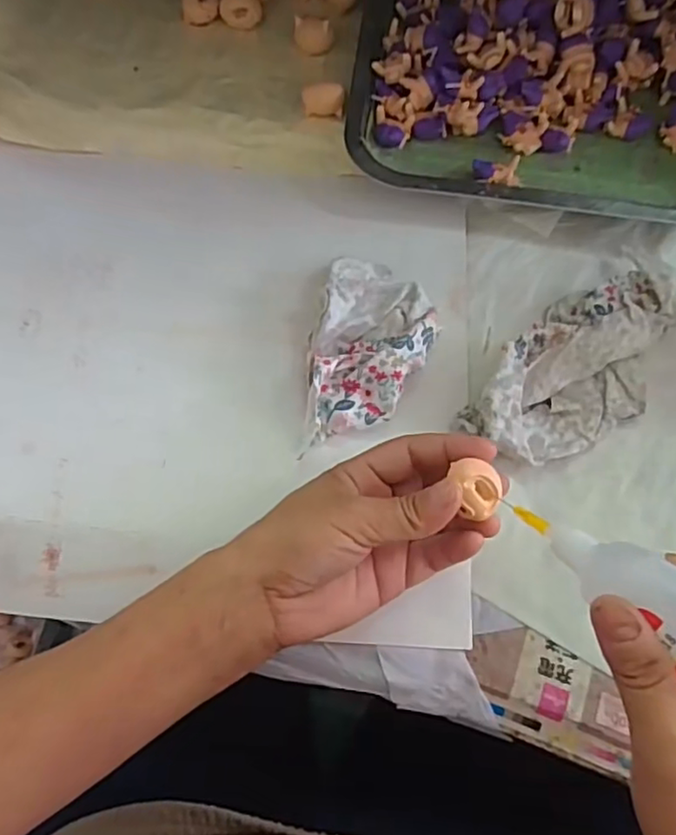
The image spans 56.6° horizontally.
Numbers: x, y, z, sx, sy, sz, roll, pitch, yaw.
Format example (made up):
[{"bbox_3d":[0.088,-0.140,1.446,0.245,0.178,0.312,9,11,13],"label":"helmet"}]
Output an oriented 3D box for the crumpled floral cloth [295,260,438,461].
[{"bbox_3d":[0.018,-0.038,0.379,0.069,0.030,0.124,15,69,4],"label":"crumpled floral cloth"}]

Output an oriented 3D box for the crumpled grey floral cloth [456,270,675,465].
[{"bbox_3d":[0.150,-0.032,0.379,0.080,0.033,0.161,43,74,11],"label":"crumpled grey floral cloth"}]

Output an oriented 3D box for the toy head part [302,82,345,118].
[{"bbox_3d":[-0.010,-0.220,0.437,0.028,0.018,0.016,3,68,-1],"label":"toy head part"}]

